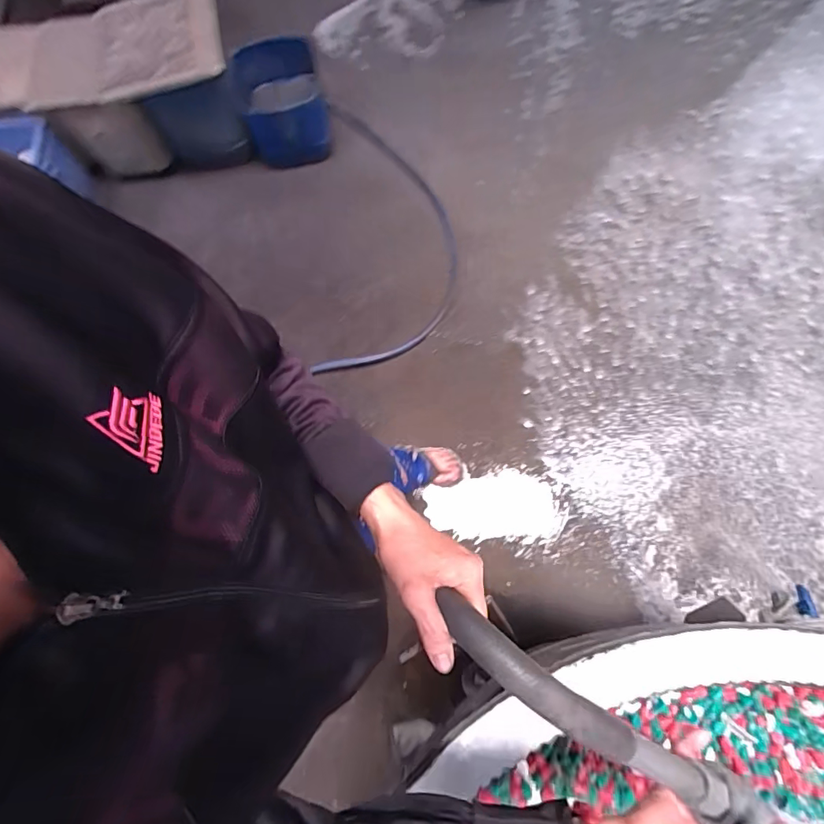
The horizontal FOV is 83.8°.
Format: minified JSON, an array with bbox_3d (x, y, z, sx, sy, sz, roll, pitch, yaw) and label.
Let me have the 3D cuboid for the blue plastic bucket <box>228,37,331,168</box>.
[{"bbox_3d":[-0.429,-1.022,1.553,0.264,0.260,0.284,-1,75,5],"label":"blue plastic bucket"}]

